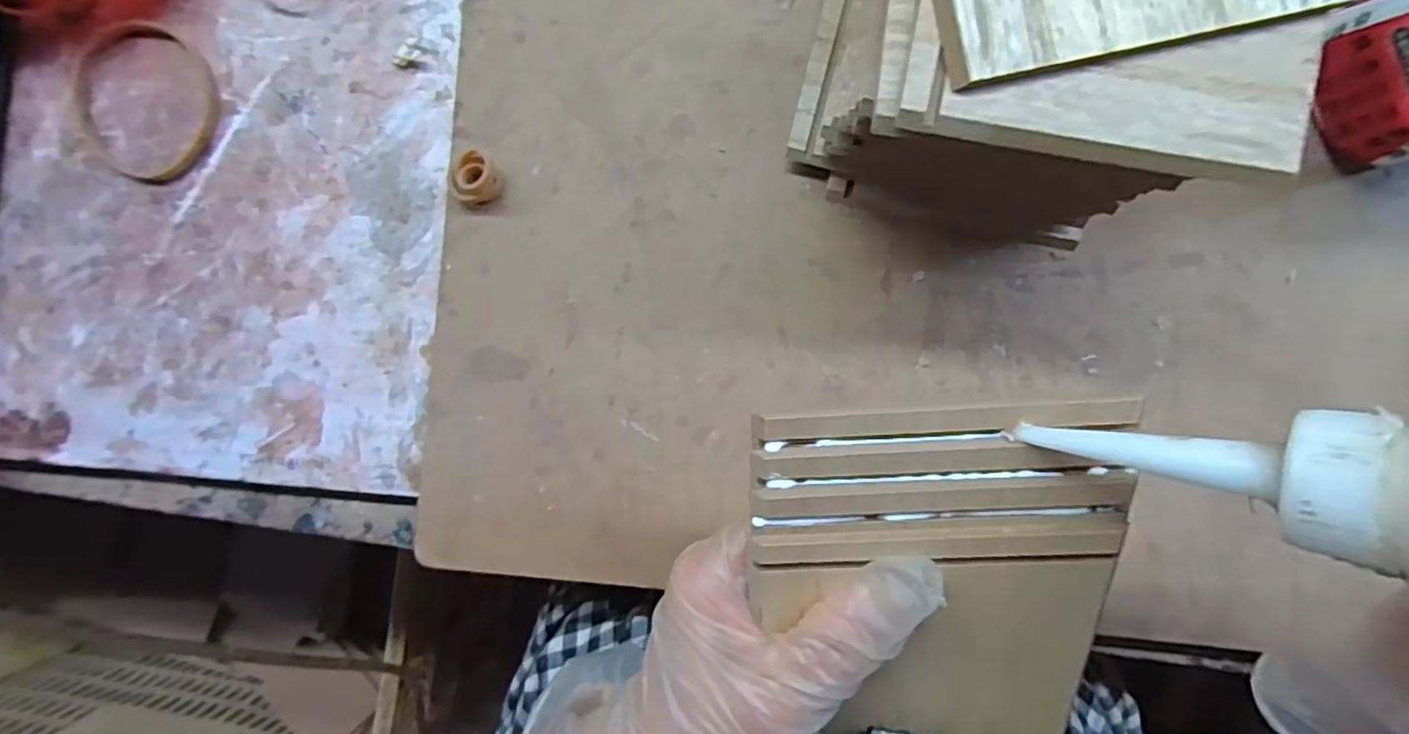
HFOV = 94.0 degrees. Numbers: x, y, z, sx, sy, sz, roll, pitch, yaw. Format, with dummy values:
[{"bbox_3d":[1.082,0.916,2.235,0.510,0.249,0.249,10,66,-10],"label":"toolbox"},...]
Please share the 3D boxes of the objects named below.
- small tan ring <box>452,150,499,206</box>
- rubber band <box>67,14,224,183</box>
[{"bbox_3d":[-0.098,-0.081,0.283,0.017,0.013,0.021,8,91,2],"label":"small tan ring"},{"bbox_3d":[-0.249,-0.118,0.291,0.076,0.009,0.064,30,92,2],"label":"rubber band"}]

